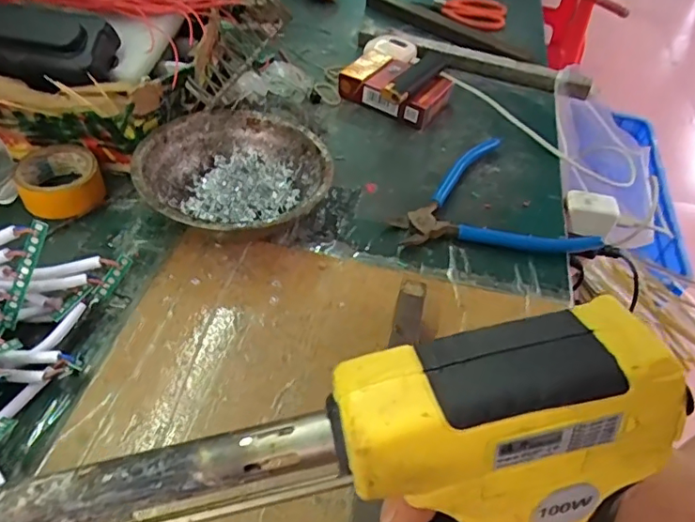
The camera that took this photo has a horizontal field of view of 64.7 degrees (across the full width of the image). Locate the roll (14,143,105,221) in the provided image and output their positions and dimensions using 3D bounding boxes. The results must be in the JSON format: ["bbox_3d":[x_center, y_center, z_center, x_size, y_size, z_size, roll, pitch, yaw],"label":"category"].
[{"bbox_3d":[-0.198,-0.055,0.381,0.049,0.025,0.050,4,47,-4],"label":"roll"}]

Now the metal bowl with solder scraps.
[{"bbox_3d":[-0.076,-0.052,0.378,0.123,0.041,0.123,4,47,-4],"label":"metal bowl with solder scraps"}]

